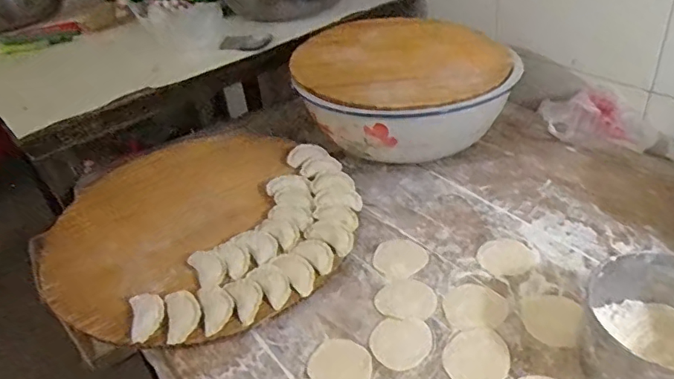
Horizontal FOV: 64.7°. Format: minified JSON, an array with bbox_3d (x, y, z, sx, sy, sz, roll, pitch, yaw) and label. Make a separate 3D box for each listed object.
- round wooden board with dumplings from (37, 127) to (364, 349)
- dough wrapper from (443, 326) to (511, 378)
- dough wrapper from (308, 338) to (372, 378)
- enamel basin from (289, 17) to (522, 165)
[{"bbox_3d":[-0.192,0.043,0.765,0.416,0.054,0.414,-5,37,4],"label":"round wooden board with dumplings"},{"bbox_3d":[0.151,0.180,0.570,0.078,0.004,0.065,-34,44,-31],"label":"dough wrapper"},{"bbox_3d":[0.004,0.190,0.575,0.064,0.004,0.071,-29,42,-26],"label":"dough wrapper"},{"bbox_3d":[0.115,-0.167,0.908,0.338,0.152,0.326,-5,37,4],"label":"enamel basin"}]

